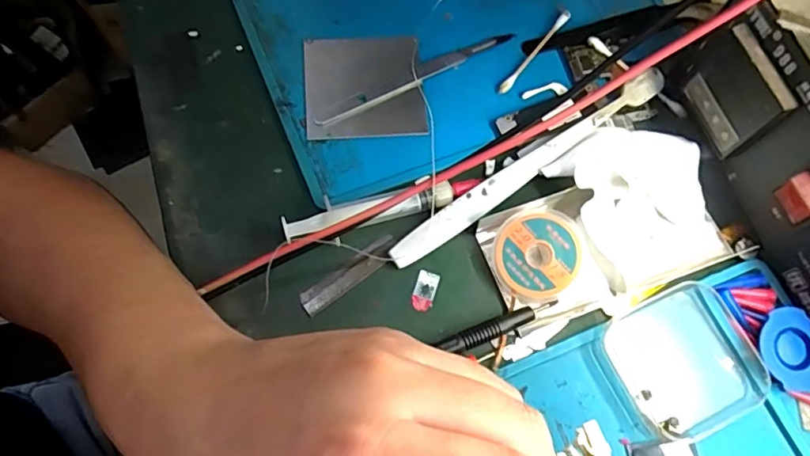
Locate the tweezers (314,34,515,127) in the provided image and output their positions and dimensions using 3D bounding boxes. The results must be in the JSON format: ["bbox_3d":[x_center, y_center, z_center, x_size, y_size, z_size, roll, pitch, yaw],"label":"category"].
[{"bbox_3d":[0.007,-0.088,0.313,0.125,0.009,0.011,-27,72,-12],"label":"tweezers"}]

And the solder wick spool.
[{"bbox_3d":[0.067,0.012,0.275,0.044,0.013,0.041,1,68,-2],"label":"solder wick spool"}]

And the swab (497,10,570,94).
[{"bbox_3d":[0.076,-0.103,0.324,0.005,0.004,0.072,36,72,12],"label":"swab"}]

